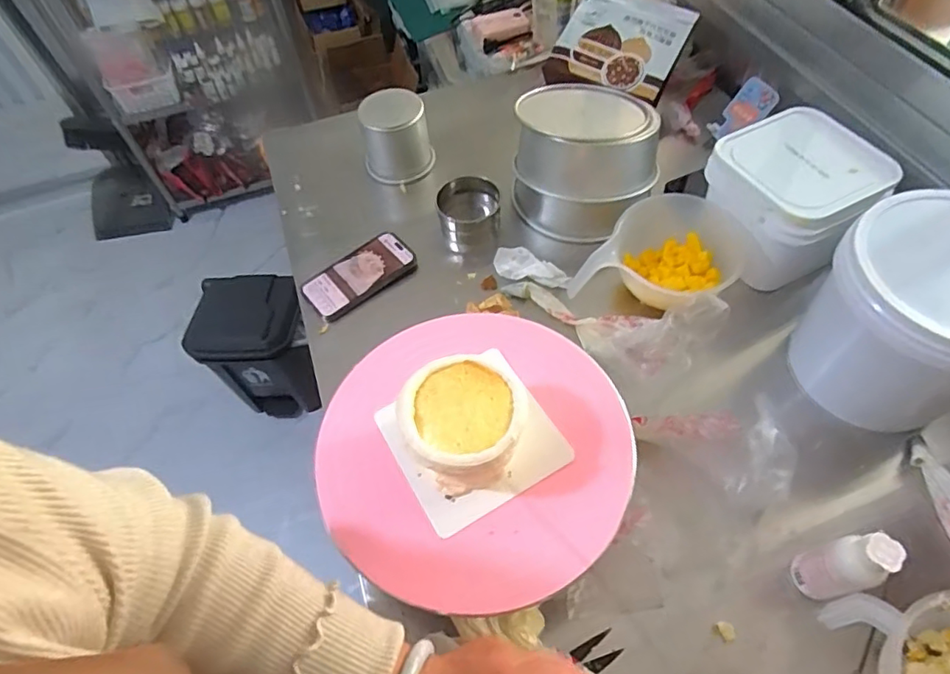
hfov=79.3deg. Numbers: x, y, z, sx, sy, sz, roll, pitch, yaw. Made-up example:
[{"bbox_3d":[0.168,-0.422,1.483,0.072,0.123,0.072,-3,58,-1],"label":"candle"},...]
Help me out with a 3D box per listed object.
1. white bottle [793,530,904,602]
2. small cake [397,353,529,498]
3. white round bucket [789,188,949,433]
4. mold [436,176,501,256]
[{"bbox_3d":[0.328,0.205,0.511,0.040,0.114,0.043,-2,57,3],"label":"white bottle"},{"bbox_3d":[-0.009,0.078,0.502,0.101,0.070,0.102,-2,57,3],"label":"small cake"},{"bbox_3d":[0.462,-0.016,0.609,0.188,0.189,0.173,31,64,22],"label":"white round bucket"},{"bbox_3d":[-0.008,-0.180,0.839,0.090,0.047,0.099,-4,56,1],"label":"mold"}]

